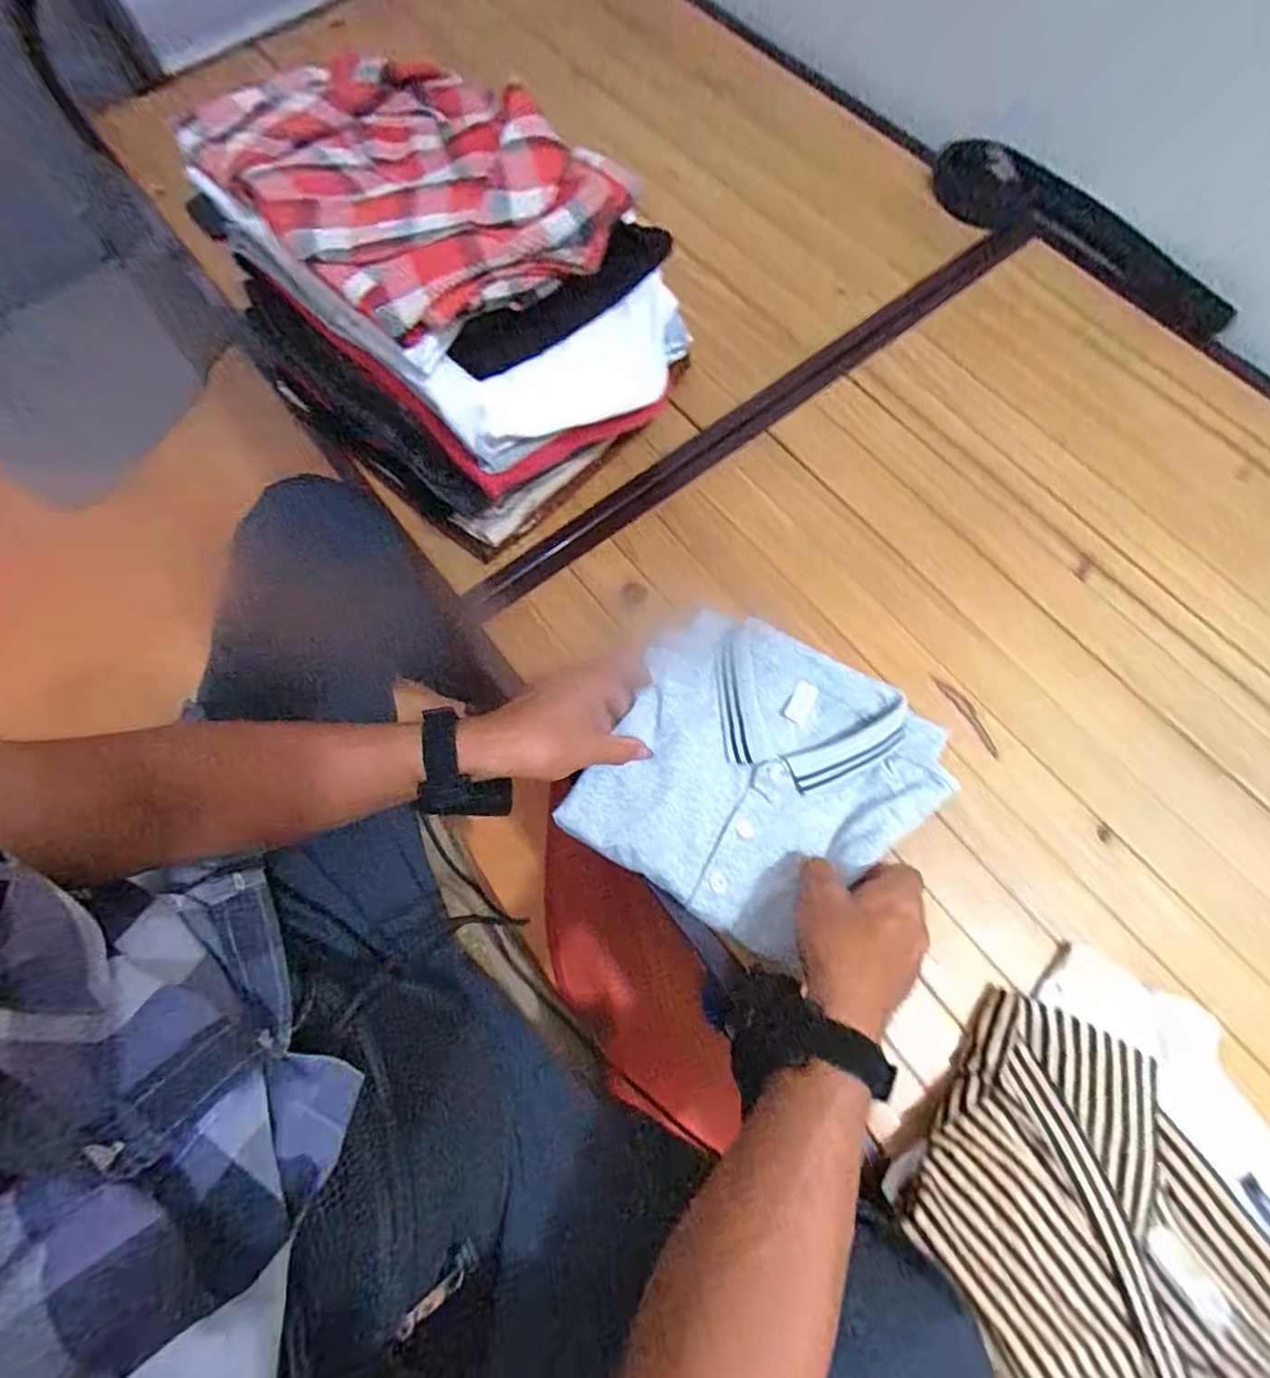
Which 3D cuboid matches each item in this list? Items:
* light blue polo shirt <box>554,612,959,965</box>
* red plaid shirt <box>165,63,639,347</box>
[{"bbox_3d":[0.099,0.068,0.468,0.240,0.024,0.226,30,71,10],"label":"light blue polo shirt"},{"bbox_3d":[-0.153,-0.353,0.399,0.201,0.039,0.255,-37,74,-9],"label":"red plaid shirt"}]

